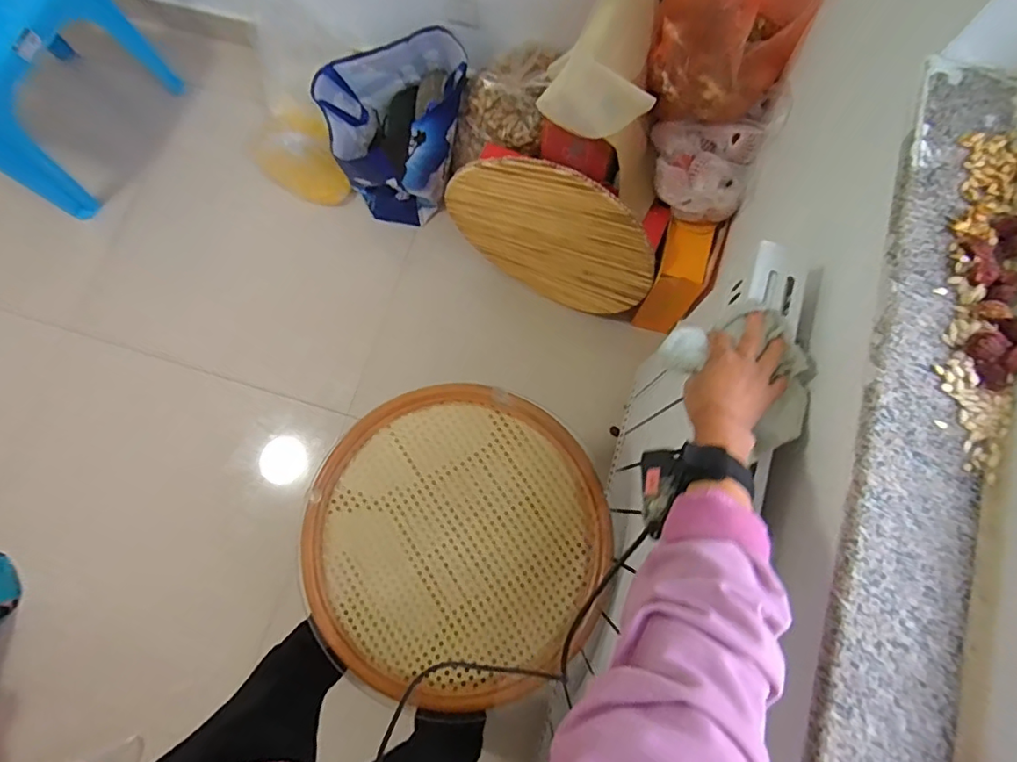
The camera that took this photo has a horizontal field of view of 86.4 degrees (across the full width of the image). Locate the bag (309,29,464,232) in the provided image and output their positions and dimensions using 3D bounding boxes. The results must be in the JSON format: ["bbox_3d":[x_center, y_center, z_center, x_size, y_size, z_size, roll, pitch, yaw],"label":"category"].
[{"bbox_3d":[-0.264,-0.642,1.426,0.373,0.305,0.327,-28,78,-5],"label":"bag"}]

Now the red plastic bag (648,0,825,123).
[{"bbox_3d":[0.413,-0.653,1.004,0.256,0.214,0.233,11,77,3],"label":"red plastic bag"}]

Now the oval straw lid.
[{"bbox_3d":[0.090,-0.307,1.206,0.439,0.491,0.033,7,67,40],"label":"oval straw lid"}]

